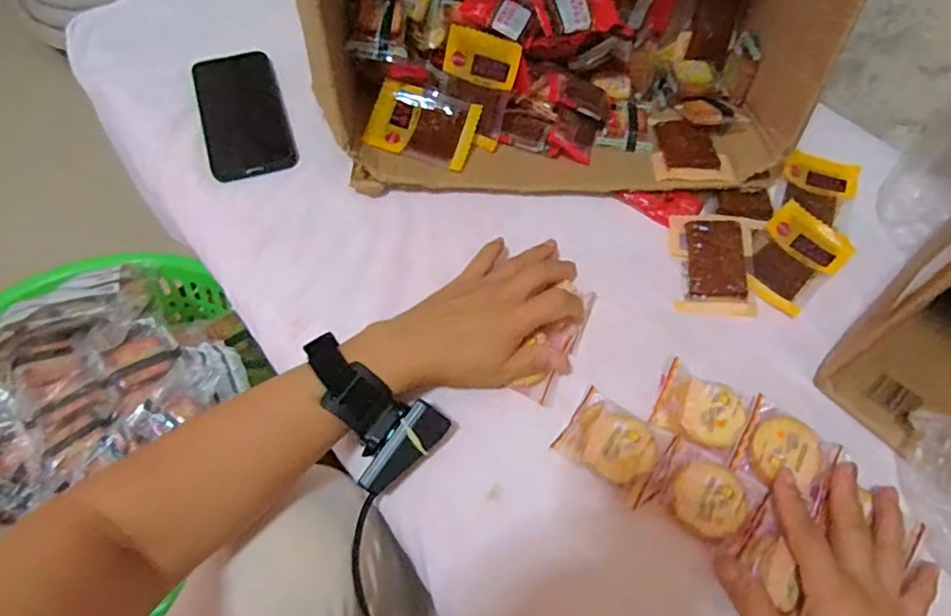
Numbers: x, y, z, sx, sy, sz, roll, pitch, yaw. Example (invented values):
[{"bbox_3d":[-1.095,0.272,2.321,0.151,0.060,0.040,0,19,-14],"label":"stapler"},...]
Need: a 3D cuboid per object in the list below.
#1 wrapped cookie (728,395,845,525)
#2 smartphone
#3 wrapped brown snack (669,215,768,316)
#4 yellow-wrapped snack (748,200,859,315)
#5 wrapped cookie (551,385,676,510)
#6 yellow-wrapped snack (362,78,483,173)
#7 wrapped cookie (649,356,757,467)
[{"bbox_3d":[0.222,0.103,0.411,0.065,0.017,0.056,28,64,13],"label":"wrapped cookie"},{"bbox_3d":[-0.225,-0.190,0.561,0.077,0.010,0.161,-17,63,-11],"label":"smartphone"},{"bbox_3d":[0.205,-0.041,0.488,0.074,0.010,0.092,7,61,2],"label":"wrapped brown snack"},{"bbox_3d":[0.272,-0.044,0.494,0.066,0.013,0.096,41,68,19],"label":"yellow-wrapped snack"},{"bbox_3d":[0.099,0.095,0.412,0.068,0.008,0.058,34,65,16],"label":"wrapped cookie"},{"bbox_3d":[-0.046,-0.171,0.528,0.092,0.021,0.074,13,62,5],"label":"yellow-wrapped snack"},{"bbox_3d":[0.168,0.076,0.430,0.065,0.009,0.060,27,64,12],"label":"wrapped cookie"}]

